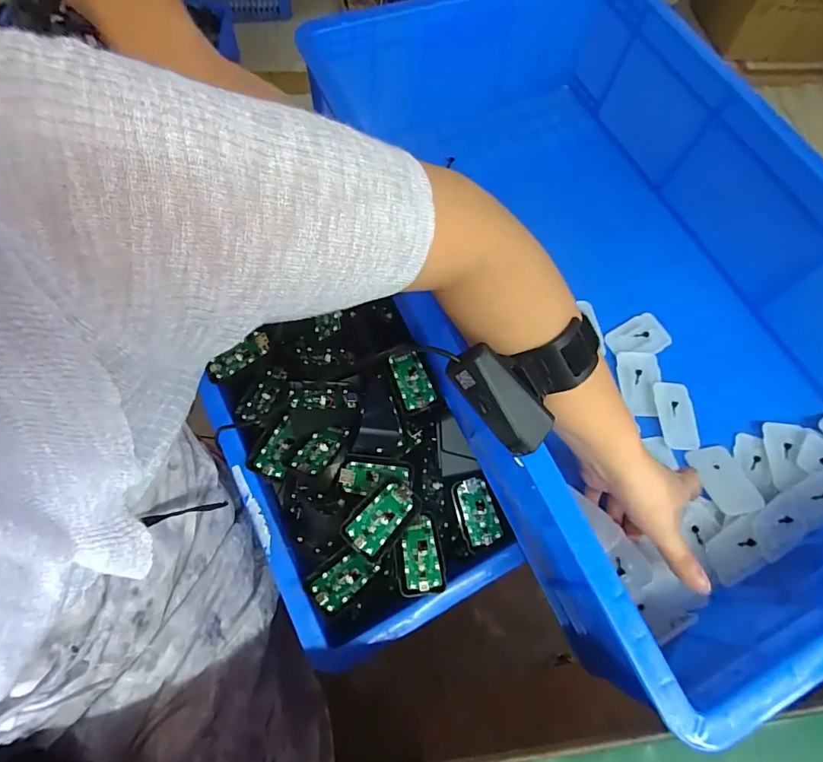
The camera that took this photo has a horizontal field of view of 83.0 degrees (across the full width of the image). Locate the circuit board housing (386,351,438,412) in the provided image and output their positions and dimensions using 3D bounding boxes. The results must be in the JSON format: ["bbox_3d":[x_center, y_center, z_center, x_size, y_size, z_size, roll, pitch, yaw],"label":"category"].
[{"bbox_3d":[0.000,0.000,0.473,0.036,0.005,0.063,-19,83,-6],"label":"circuit board housing"}]

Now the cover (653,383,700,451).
[{"bbox_3d":[0.270,0.035,0.473,0.040,0.007,0.069,-2,66,-4],"label":"cover"}]

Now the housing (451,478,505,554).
[{"bbox_3d":[0.065,0.130,0.460,0.039,0.009,0.068,-17,86,-5],"label":"housing"}]

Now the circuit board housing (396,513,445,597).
[{"bbox_3d":[0.005,0.159,0.424,0.044,0.011,0.068,-12,73,15],"label":"circuit board housing"}]

